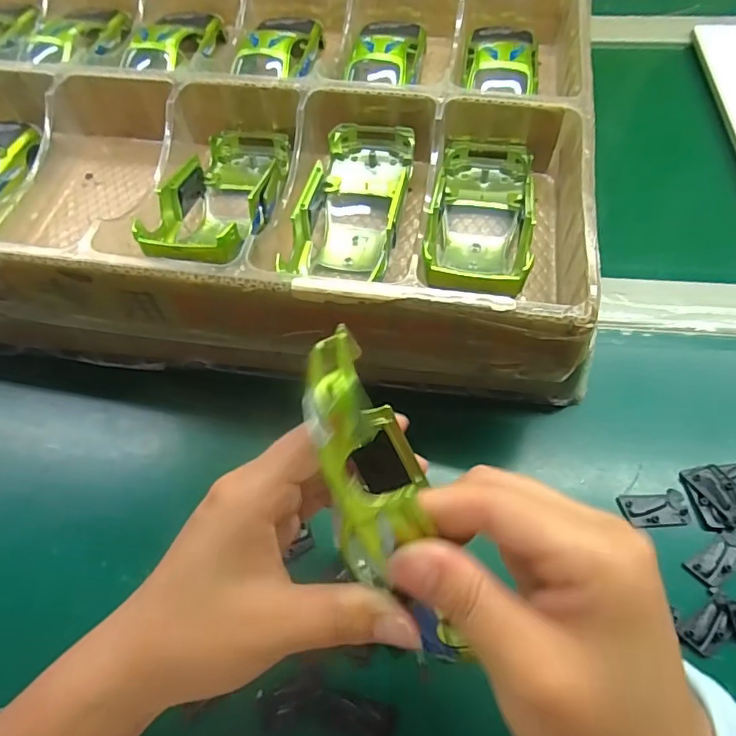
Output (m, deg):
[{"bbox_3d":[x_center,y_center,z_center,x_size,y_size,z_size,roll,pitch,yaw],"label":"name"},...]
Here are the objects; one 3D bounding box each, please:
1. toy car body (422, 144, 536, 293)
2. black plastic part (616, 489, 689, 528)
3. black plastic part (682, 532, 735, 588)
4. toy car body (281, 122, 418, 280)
[{"bbox_3d":[0.066,-0.090,0.302,0.059,0.027,0.107,8,62,7],"label":"toy car body"},{"bbox_3d":[0.154,0.075,0.281,0.034,0.004,0.019,-5,61,0],"label":"black plastic part"},{"bbox_3d":[0.180,0.097,0.266,0.034,0.004,0.015,-29,64,-13],"label":"black plastic part"},{"bbox_3d":[-0.009,-0.094,0.306,0.057,0.029,0.110,7,62,7],"label":"toy car body"}]

